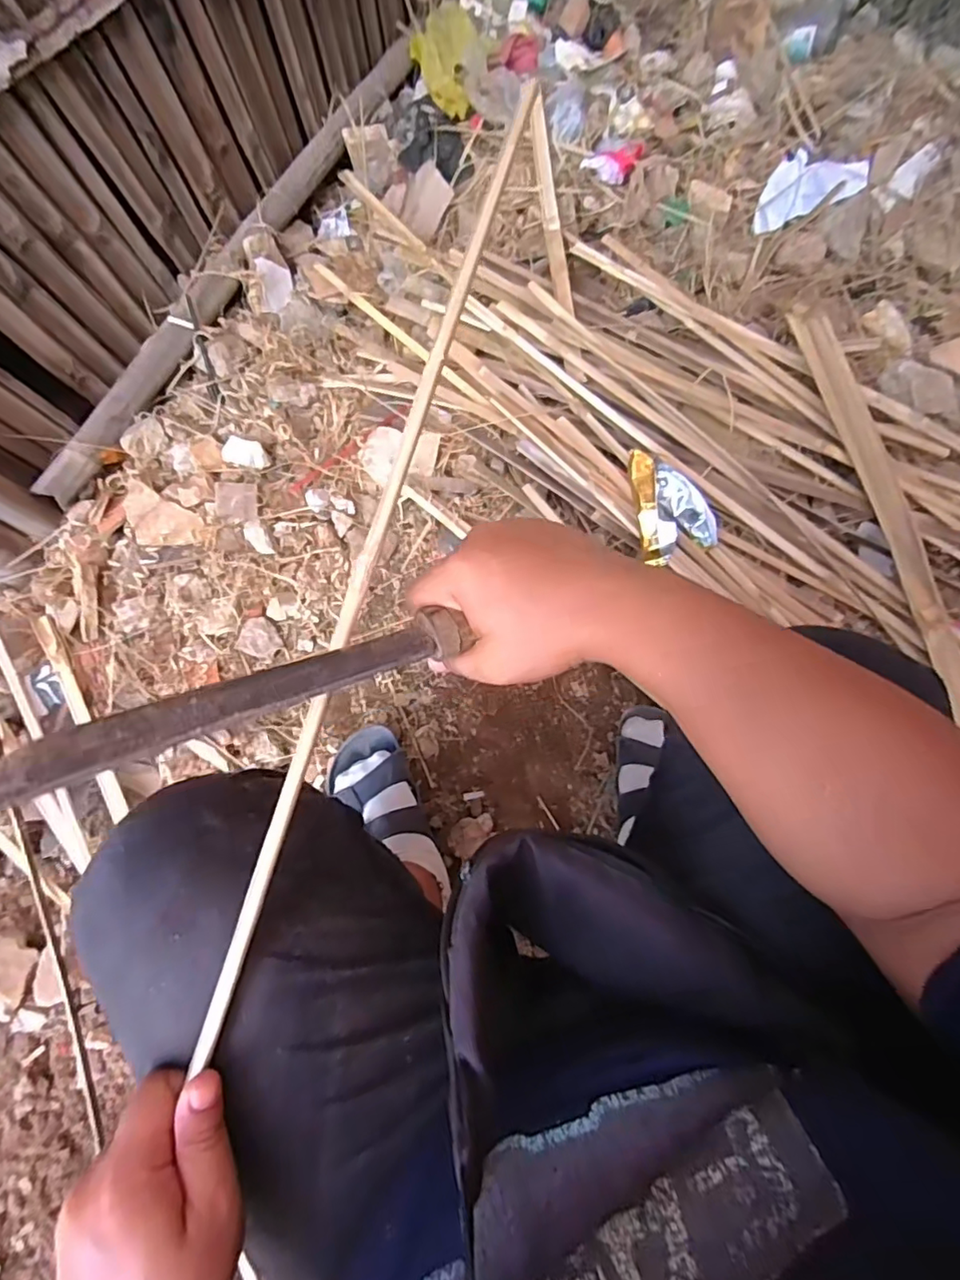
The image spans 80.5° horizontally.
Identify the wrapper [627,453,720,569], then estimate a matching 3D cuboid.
[{"bbox_3d":[0.244,-0.181,0.733,0.089,0.033,0.144,-17,79,-3],"label":"wrapper"}]

